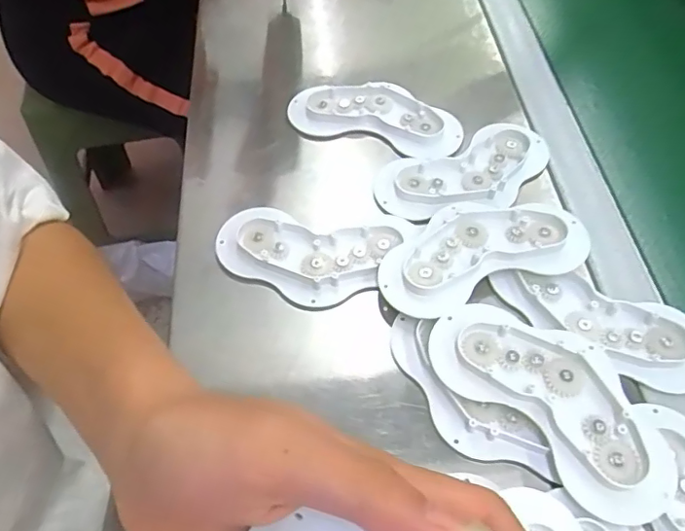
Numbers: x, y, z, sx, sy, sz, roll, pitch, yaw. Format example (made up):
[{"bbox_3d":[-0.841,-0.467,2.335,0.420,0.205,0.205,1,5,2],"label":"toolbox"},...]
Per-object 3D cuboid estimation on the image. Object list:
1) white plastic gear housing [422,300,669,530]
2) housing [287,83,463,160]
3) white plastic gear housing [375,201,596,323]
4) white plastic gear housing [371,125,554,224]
[{"bbox_3d":[0.124,0.074,0.320,0.078,0.021,0.146,-37,63,-20],"label":"white plastic gear housing"},{"bbox_3d":[0.029,-0.131,0.475,0.147,0.017,0.066,17,59,13],"label":"housing"},{"bbox_3d":[0.094,-0.013,0.379,0.144,0.013,0.075,-19,58,-10],"label":"white plastic gear housing"},{"bbox_3d":[0.100,-0.073,0.438,0.145,0.017,0.067,-19,58,-10],"label":"white plastic gear housing"}]

